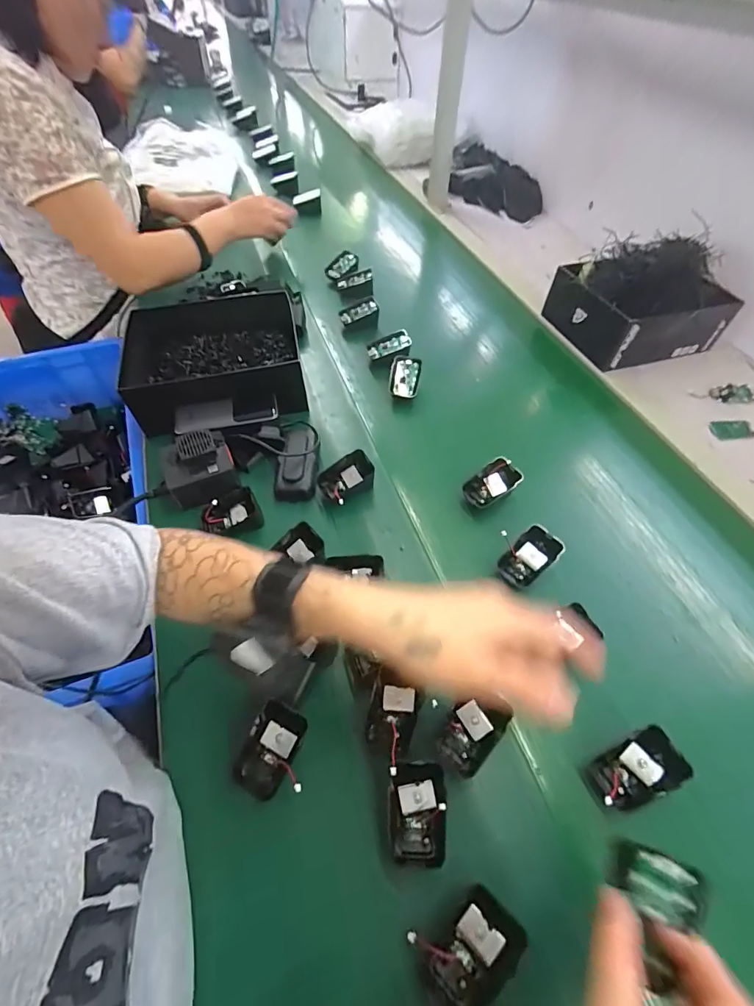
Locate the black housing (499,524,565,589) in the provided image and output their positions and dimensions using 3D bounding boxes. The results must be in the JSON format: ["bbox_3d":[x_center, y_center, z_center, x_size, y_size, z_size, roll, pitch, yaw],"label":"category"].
[{"bbox_3d":[0.169,0.060,0.474,0.069,0.012,0.041,-47,59,7],"label":"black housing"}]

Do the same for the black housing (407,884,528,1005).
[{"bbox_3d":[0.063,0.293,0.282,0.060,0.023,0.047,-30,58,-20],"label":"black housing"}]

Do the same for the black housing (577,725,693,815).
[{"bbox_3d":[0.210,0.221,0.349,0.069,0.033,0.042,-22,55,-15],"label":"black housing"}]

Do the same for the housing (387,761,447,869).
[{"bbox_3d":[0.032,0.243,0.337,0.045,0.023,0.064,-1,53,1],"label":"housing"}]

